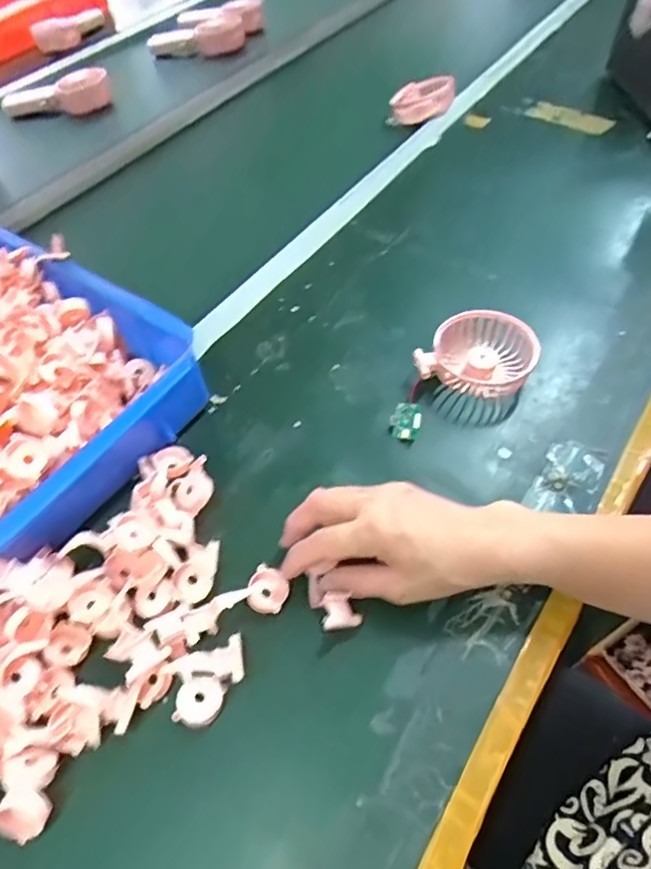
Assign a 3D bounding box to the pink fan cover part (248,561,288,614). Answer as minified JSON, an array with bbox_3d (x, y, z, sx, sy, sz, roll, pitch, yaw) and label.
[{"bbox_3d":[-0.042,0.112,0.409,0.029,0.009,0.030,-2,52,2],"label":"pink fan cover part"}]

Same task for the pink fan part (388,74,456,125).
[{"bbox_3d":[0.144,-0.493,0.836,0.020,0.052,0.118,-44,32,-26],"label":"pink fan part"}]

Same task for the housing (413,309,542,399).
[{"bbox_3d":[0.140,-0.073,0.525,0.104,0.041,0.082,9,55,11],"label":"housing"}]

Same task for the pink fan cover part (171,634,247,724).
[{"bbox_3d":[-0.076,0.163,0.375,0.048,0.012,0.047,-13,53,-5],"label":"pink fan cover part"}]

